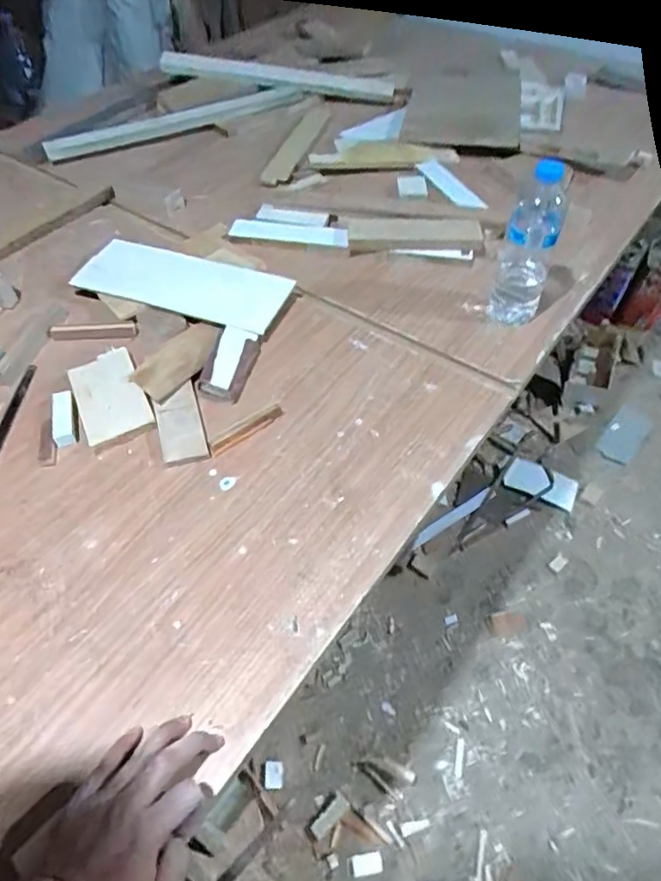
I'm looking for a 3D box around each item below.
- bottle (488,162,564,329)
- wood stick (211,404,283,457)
[{"bbox_3d":[0.260,-0.254,0.762,0.075,0.200,0.065,16,53,13],"label":"bottle"},{"bbox_3d":[-0.101,-0.013,0.701,0.102,0.007,0.020,-31,58,-22],"label":"wood stick"}]

